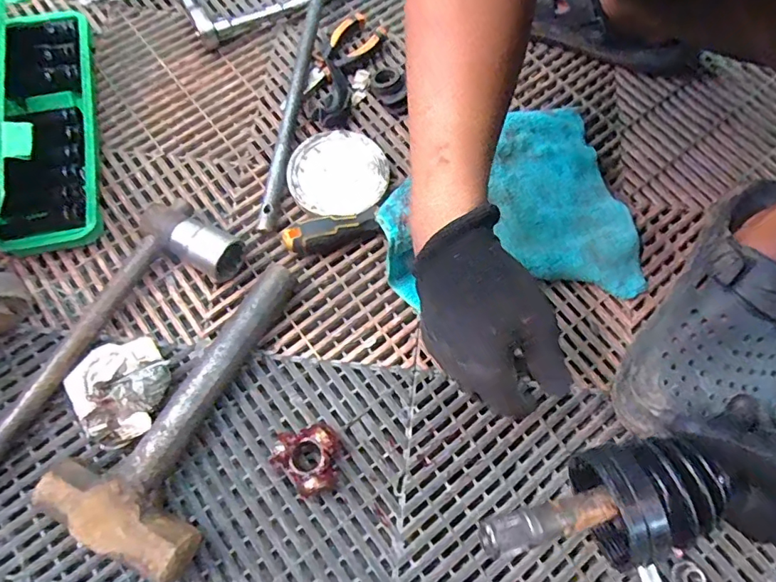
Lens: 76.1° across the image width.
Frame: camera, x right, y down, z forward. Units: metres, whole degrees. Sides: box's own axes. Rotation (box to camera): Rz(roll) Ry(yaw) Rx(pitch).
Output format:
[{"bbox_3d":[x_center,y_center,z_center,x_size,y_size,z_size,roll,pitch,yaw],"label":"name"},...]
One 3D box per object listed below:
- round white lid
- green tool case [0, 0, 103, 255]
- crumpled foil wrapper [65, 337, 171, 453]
[{"bbox_3d":[-0.051,-0.120,0.516,0.098,0.018,0.103,0,70,-1],"label":"round white lid"},{"bbox_3d":[-0.350,-0.186,0.482,0.089,0.110,0.285,-12,71,-6],"label":"green tool case"},{"bbox_3d":[-0.221,0.082,0.414,0.057,0.075,0.094,8,70,2],"label":"crumpled foil wrapper"}]

